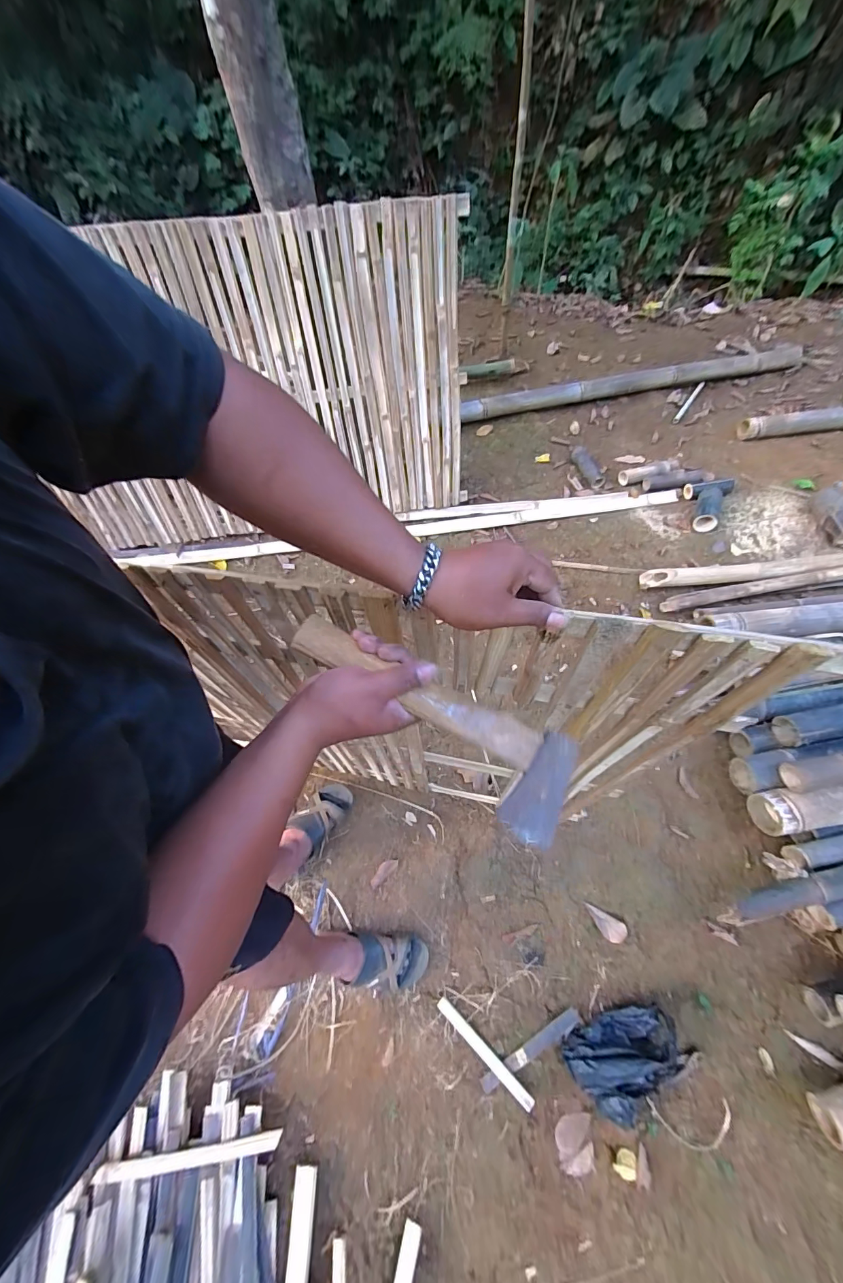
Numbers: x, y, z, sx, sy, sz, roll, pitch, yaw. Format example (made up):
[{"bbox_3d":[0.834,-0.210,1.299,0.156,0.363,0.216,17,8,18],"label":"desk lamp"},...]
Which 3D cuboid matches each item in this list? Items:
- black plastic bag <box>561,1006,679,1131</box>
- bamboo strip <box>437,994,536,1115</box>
[{"bbox_3d":[0.431,0.875,0.859,0.236,0.080,0.152,-20,60,-8],"label":"black plastic bag"},{"bbox_3d":[0.135,0.885,0.890,0.244,0.014,0.026,36,67,22],"label":"bamboo strip"}]

